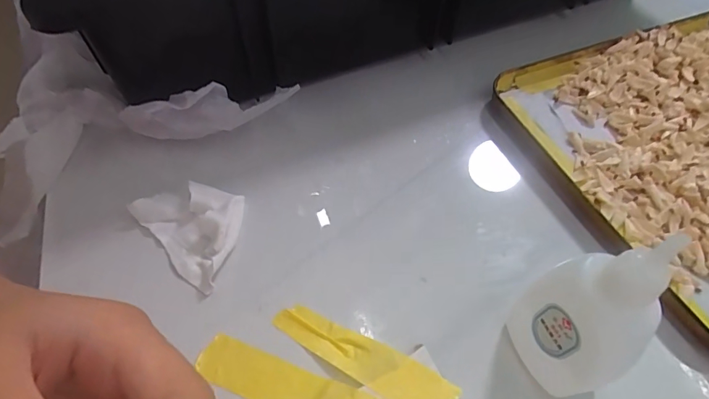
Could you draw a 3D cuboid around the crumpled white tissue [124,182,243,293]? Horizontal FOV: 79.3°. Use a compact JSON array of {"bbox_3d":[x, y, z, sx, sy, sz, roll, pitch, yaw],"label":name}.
[{"bbox_3d":[-0.080,0.011,0.220,0.045,0.010,0.062,-39,64,-25],"label":"crumpled white tissue"}]

